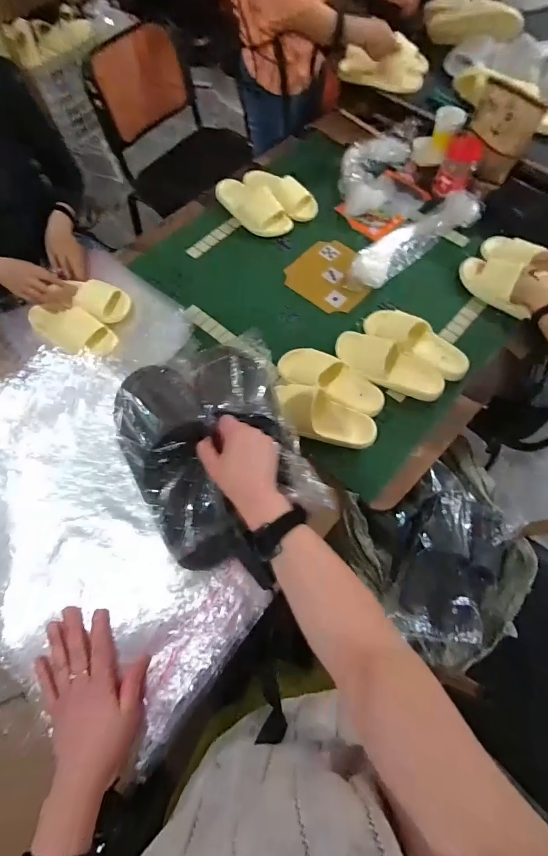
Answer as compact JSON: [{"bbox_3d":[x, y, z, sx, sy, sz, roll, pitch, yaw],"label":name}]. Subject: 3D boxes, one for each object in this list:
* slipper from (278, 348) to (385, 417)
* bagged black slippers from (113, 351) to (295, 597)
[{"bbox_3d":[0.129,-0.110,0.892,0.253,0.061,0.108,22,70,10],"label":"slipper"},{"bbox_3d":[-0.083,0.033,0.512,0.209,0.076,0.310,-13,68,-4],"label":"bagged black slippers"}]

